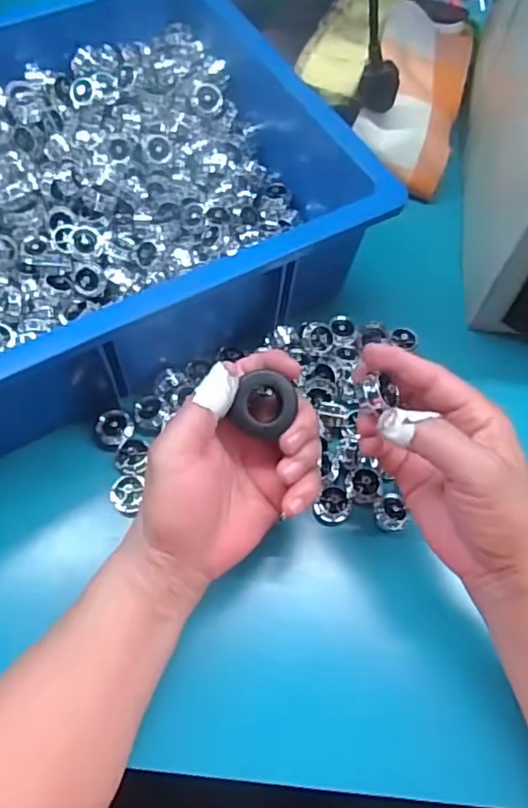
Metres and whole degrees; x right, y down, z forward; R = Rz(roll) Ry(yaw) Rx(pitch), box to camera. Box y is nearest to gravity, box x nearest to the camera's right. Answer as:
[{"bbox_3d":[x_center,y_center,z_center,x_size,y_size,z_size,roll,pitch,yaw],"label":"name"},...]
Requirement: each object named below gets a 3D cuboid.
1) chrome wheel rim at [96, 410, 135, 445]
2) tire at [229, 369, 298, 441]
[{"bbox_3d":[-0.104,0.015,0.412,0.024,0.014,0.023,-2,105,-6],"label":"chrome wheel rim"},{"bbox_3d":[-0.001,0.000,0.326,0.030,0.013,0.032,34,84,-13],"label":"tire"}]

